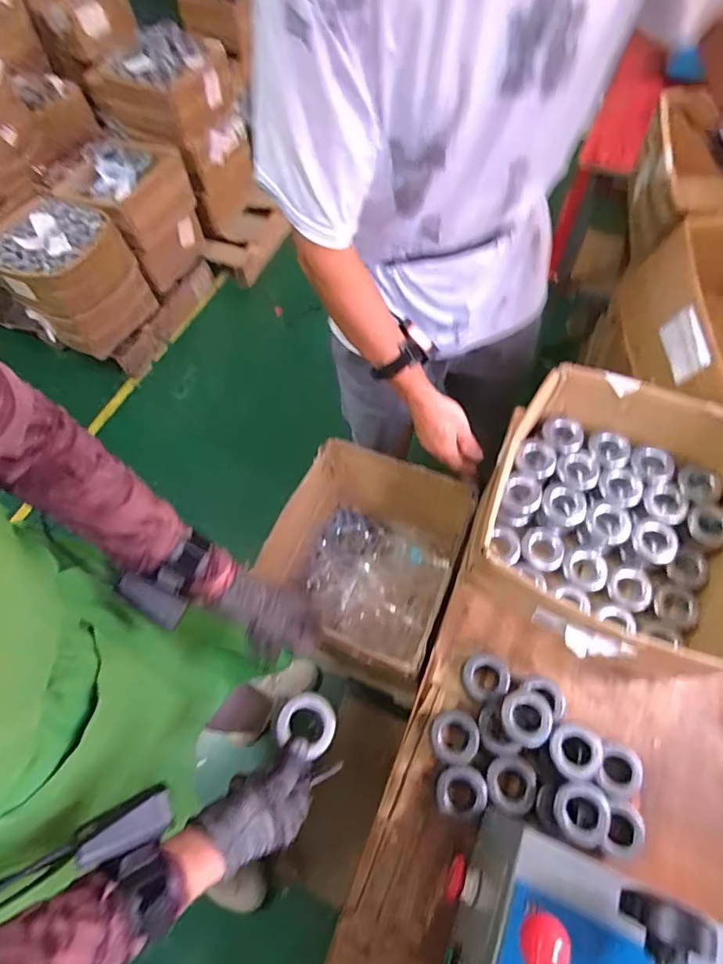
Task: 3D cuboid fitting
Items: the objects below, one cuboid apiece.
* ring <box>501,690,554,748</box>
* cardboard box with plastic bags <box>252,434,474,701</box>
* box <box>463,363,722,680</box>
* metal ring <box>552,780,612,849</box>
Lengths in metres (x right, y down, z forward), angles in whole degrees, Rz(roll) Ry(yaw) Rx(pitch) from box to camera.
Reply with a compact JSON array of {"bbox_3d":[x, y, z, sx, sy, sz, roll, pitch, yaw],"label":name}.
[{"bbox_3d":[0.205,0.288,0.604,0.062,0.020,0.060,-1,63,3],"label":"ring"},{"bbox_3d":[0.010,0.170,0.931,0.303,0.324,0.322,23,67,14],"label":"cardboard box with plastic bags"},{"bbox_3d":[0.351,0.063,0.691,0.329,0.171,0.360,22,67,14],"label":"box"},{"bbox_3d":[0.255,0.380,0.563,0.068,0.014,0.060,22,60,-3],"label":"metal ring"}]

